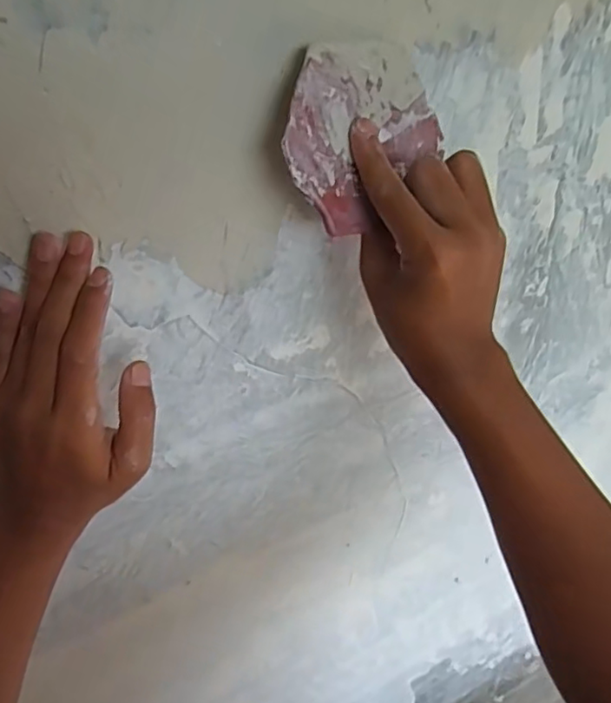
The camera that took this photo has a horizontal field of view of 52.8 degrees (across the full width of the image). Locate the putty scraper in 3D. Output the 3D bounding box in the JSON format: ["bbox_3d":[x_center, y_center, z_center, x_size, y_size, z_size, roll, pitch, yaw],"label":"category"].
[{"bbox_3d":[0.028,-0.121,0.330,0.094,0.083,0.004,-44,22,-16],"label":"putty scraper"}]

